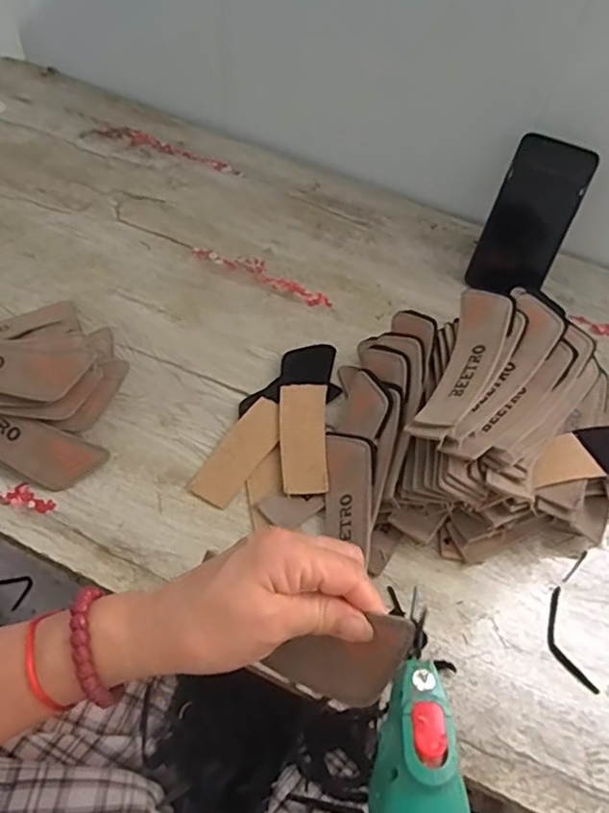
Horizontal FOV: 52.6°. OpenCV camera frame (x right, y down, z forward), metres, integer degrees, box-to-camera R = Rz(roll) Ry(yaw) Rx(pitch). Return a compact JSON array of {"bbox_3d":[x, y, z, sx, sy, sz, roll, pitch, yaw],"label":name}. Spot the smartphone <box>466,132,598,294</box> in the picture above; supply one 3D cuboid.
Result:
[{"bbox_3d":[0.246,-0.204,0.675,0.081,0.164,0.006,20,24,3],"label":"smartphone"}]

